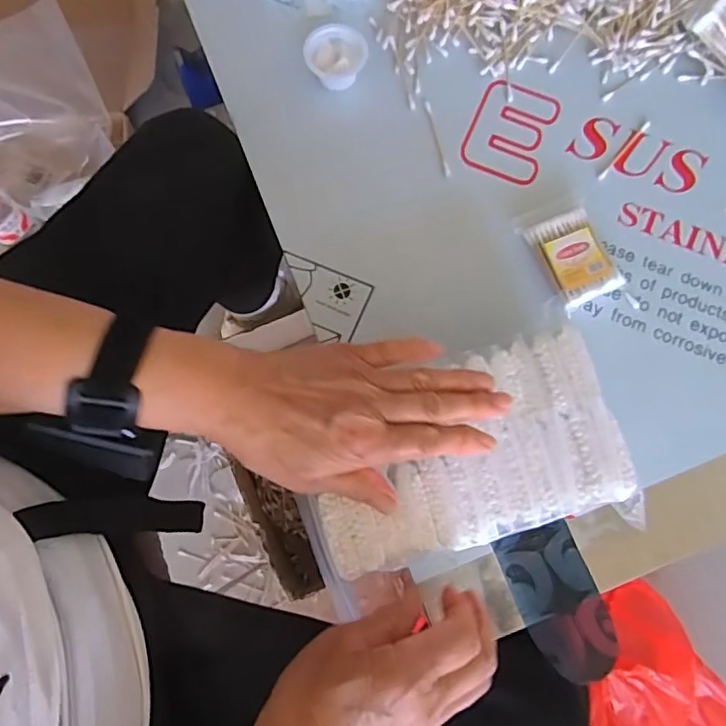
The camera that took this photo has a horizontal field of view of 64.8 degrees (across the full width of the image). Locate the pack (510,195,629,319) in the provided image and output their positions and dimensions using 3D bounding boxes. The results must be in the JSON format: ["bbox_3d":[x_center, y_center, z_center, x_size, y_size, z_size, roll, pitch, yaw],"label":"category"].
[{"bbox_3d":[0.171,-0.090,0.474,0.055,0.020,0.089,-26,79,-6],"label":"pack"}]

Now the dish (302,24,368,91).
[{"bbox_3d":[-0.024,-0.269,0.507,0.053,0.030,0.051,0,78,-1],"label":"dish"}]

